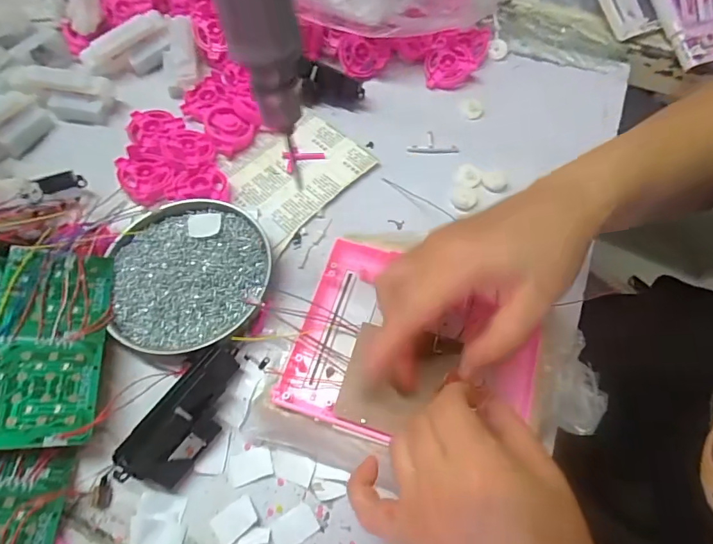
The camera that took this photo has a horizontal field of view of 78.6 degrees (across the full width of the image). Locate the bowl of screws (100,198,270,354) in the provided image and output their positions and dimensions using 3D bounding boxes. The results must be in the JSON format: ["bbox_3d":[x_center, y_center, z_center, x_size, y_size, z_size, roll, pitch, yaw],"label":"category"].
[{"bbox_3d":[-0.134,0.001,0.360,0.122,0.023,0.131,0,63,0],"label":"bowl of screws"}]

